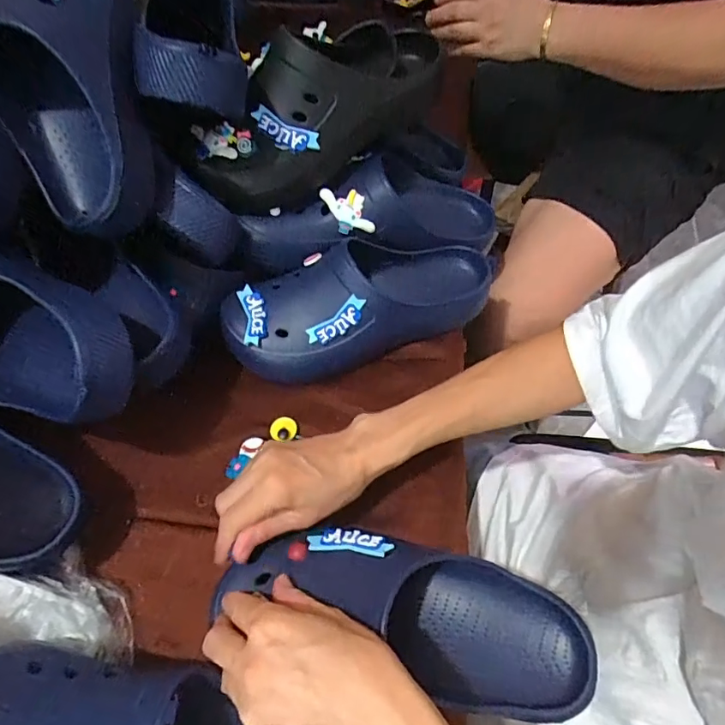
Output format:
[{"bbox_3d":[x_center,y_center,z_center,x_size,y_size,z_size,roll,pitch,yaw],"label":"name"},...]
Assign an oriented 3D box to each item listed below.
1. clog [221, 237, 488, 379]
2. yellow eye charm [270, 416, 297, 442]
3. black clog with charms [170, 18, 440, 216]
[{"bbox_3d":[0.006,-0.067,0.501,0.282,0.083,0.112,-21,59,-11],"label":"clog"},{"bbox_3d":[-0.074,0.061,0.473,0.024,0.006,0.021,-4,57,-1],"label":"yellow eye charm"},{"bbox_3d":[-0.034,-0.243,0.475,0.286,0.111,0.095,-33,62,-18],"label":"black clog with charms"}]

